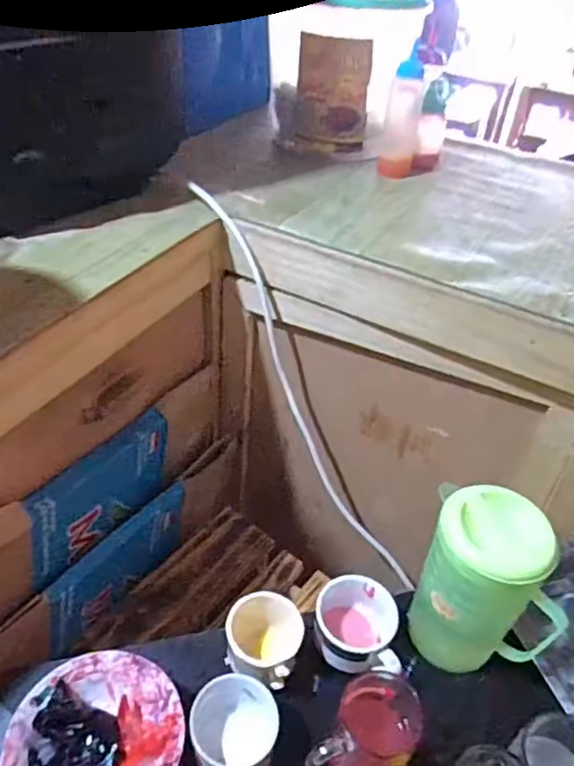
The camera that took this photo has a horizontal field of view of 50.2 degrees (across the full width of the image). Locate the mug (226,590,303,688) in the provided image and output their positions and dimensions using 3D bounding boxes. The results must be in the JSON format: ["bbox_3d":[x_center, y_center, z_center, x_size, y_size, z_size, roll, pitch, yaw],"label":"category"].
[{"bbox_3d":[-0.025,0.278,0.658,0.077,0.085,0.085,11,42,8],"label":"mug"}]

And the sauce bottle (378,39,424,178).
[{"bbox_3d":[0.189,-0.432,0.982,0.059,0.180,0.047,11,42,8],"label":"sauce bottle"}]

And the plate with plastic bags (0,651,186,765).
[{"bbox_3d":[-0.174,0.331,0.563,0.150,0.039,0.153,2,41,-2],"label":"plate with plastic bags"}]

